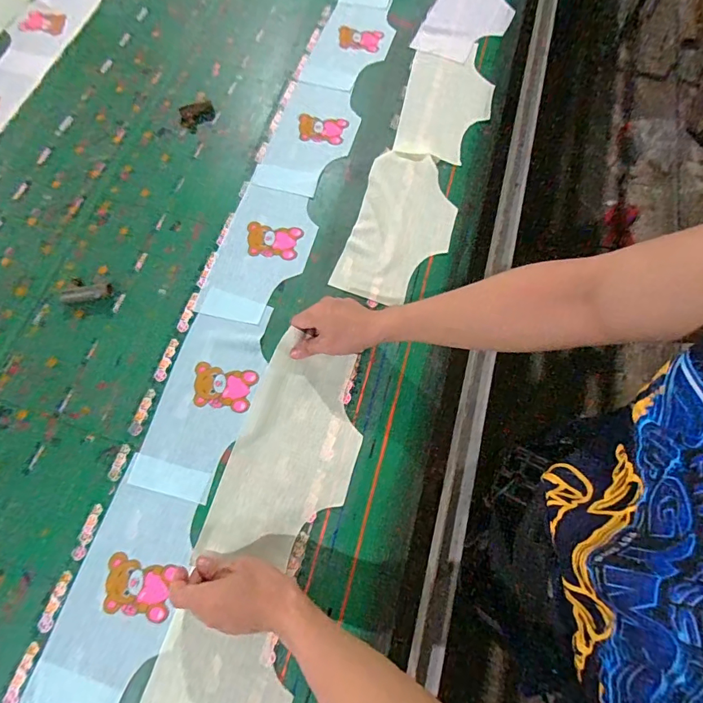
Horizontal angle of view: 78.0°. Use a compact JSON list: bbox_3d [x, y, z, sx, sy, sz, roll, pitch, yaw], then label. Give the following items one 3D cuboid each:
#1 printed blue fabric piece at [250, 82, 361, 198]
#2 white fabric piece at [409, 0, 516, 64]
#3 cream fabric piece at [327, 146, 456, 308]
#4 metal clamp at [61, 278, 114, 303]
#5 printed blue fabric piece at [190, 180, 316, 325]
[{"bbox_3d":[-0.068,-0.369,0.752,0.134,0.009,0.233,17,73,5],"label":"printed blue fabric piece"},{"bbox_3d":[0.233,-0.666,0.856,0.151,0.013,0.252,23,71,7],"label":"white fabric piece"},{"bbox_3d":[0.080,-0.198,0.683,0.149,0.009,0.264,17,71,5],"label":"cream fabric piece"},{"bbox_3d":[-0.386,-0.091,0.637,0.065,0.017,0.036,-8,70,-4],"label":"metal clamp"},{"bbox_3d":[-0.137,-0.153,0.673,0.138,0.007,0.237,12,70,6],"label":"printed blue fabric piece"}]

